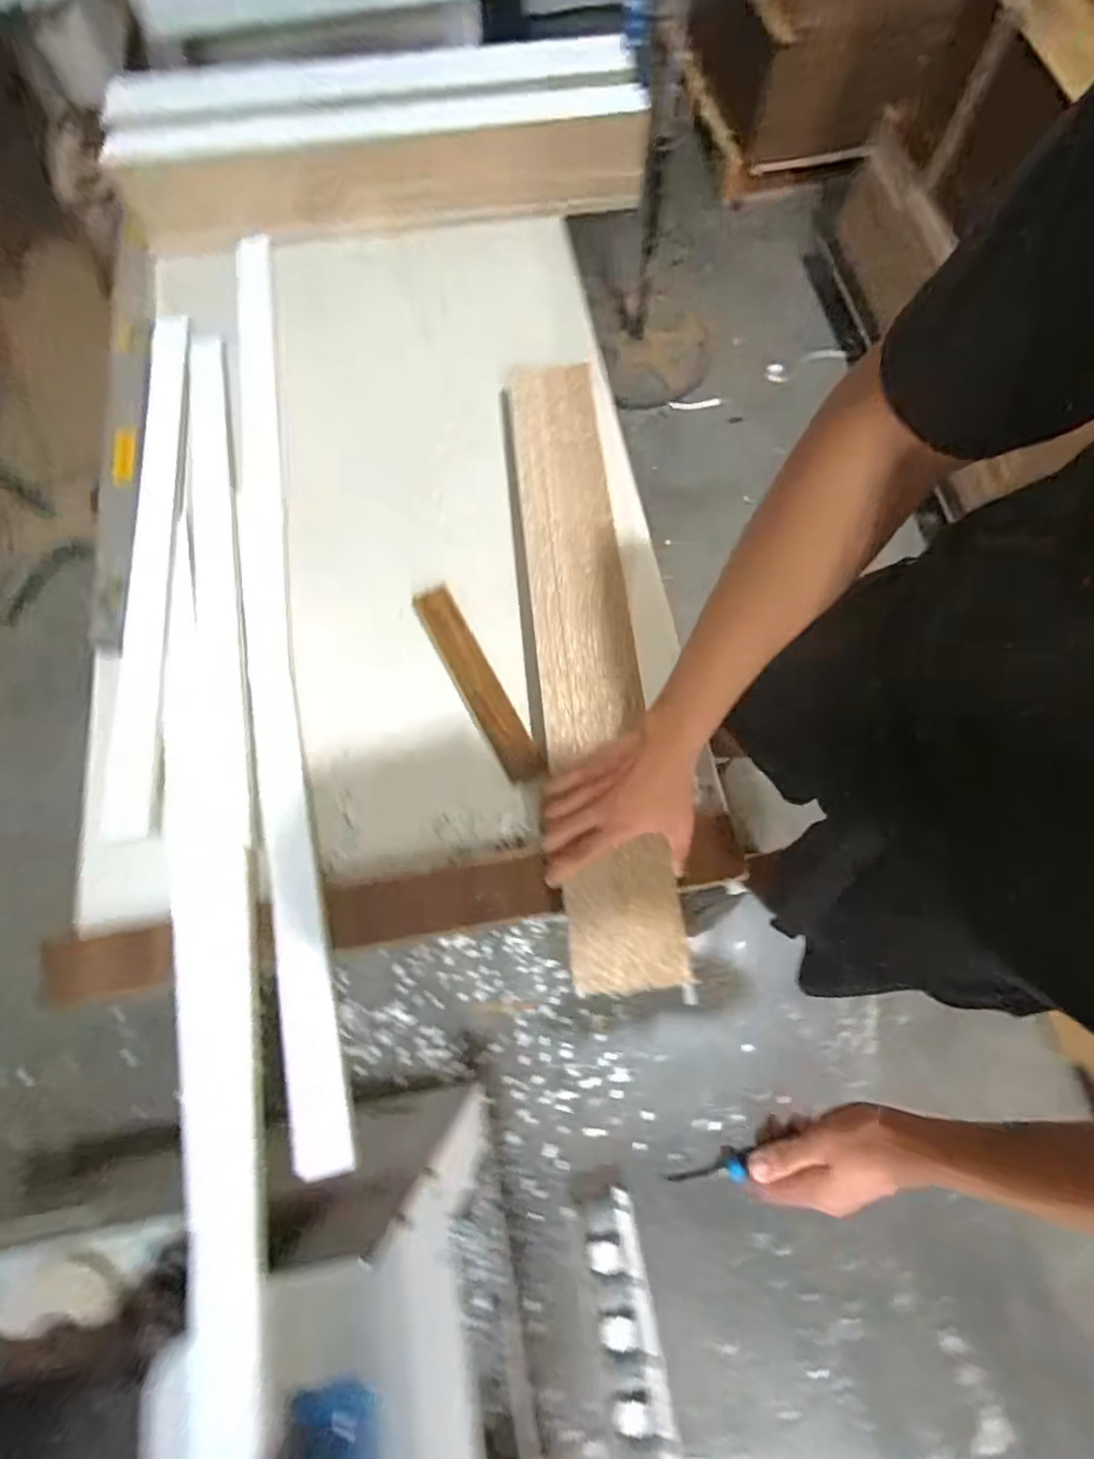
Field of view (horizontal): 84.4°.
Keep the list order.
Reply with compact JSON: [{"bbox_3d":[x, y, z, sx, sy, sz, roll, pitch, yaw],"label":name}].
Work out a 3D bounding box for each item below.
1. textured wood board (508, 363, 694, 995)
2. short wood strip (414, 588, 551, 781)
[{"bbox_3d":[0.040,-0.117,0.671,0.108,0.028,0.748,-6,69,-2],"label":"textured wood board"},{"bbox_3d":[-0.081,-0.055,0.696,0.045,0.015,0.259,-28,73,-8],"label":"short wood strip"}]

